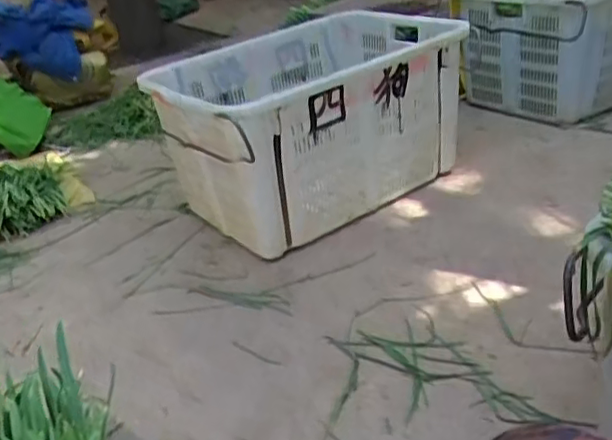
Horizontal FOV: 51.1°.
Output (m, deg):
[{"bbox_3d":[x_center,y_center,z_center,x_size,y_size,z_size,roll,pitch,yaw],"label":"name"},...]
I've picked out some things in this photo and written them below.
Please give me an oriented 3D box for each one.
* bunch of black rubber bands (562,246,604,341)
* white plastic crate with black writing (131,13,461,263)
[{"bbox_3d":[0.285,0.081,0.673,0.037,0.104,0.028,20,38,41],"label":"bunch of black rubber bands"},{"bbox_3d":[0.035,-0.209,1.458,0.670,0.432,0.381,-28,34,-34],"label":"white plastic crate with black writing"}]

